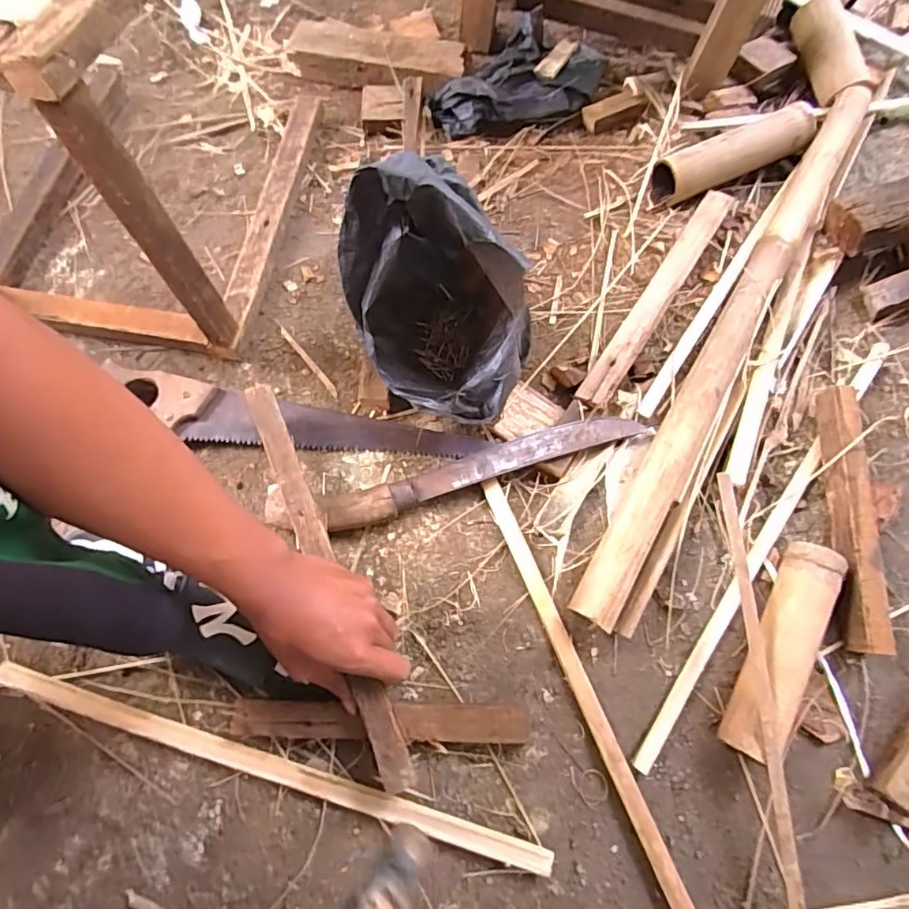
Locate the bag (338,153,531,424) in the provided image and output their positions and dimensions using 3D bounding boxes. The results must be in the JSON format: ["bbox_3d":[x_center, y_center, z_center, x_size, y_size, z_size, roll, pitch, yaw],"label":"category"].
[{"bbox_3d":[-0.013,-0.133,0.500,0.142,0.182,0.210,-23,73,-7],"label":"bag"}]

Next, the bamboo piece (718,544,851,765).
[{"bbox_3d":[0.275,0.162,0.468,0.046,0.047,0.185,31,75,10],"label":"bamboo piece"}]

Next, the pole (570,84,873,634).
[{"bbox_3d":[0.291,-0.133,0.563,0.052,0.047,0.680,30,75,10],"label":"pole"}]

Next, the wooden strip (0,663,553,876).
[{"bbox_3d":[-0.160,0.258,0.456,0.482,0.016,0.019,16,73,5],"label":"wooden strip"}]

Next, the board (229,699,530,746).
[{"bbox_3d":[-0.062,0.225,0.461,0.242,0.025,0.033,1,72,1],"label":"board"}]

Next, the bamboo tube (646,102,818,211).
[{"bbox_3d":[0.320,-0.345,0.633,0.206,0.047,0.048,-24,73,-7],"label":"bamboo tube"}]

